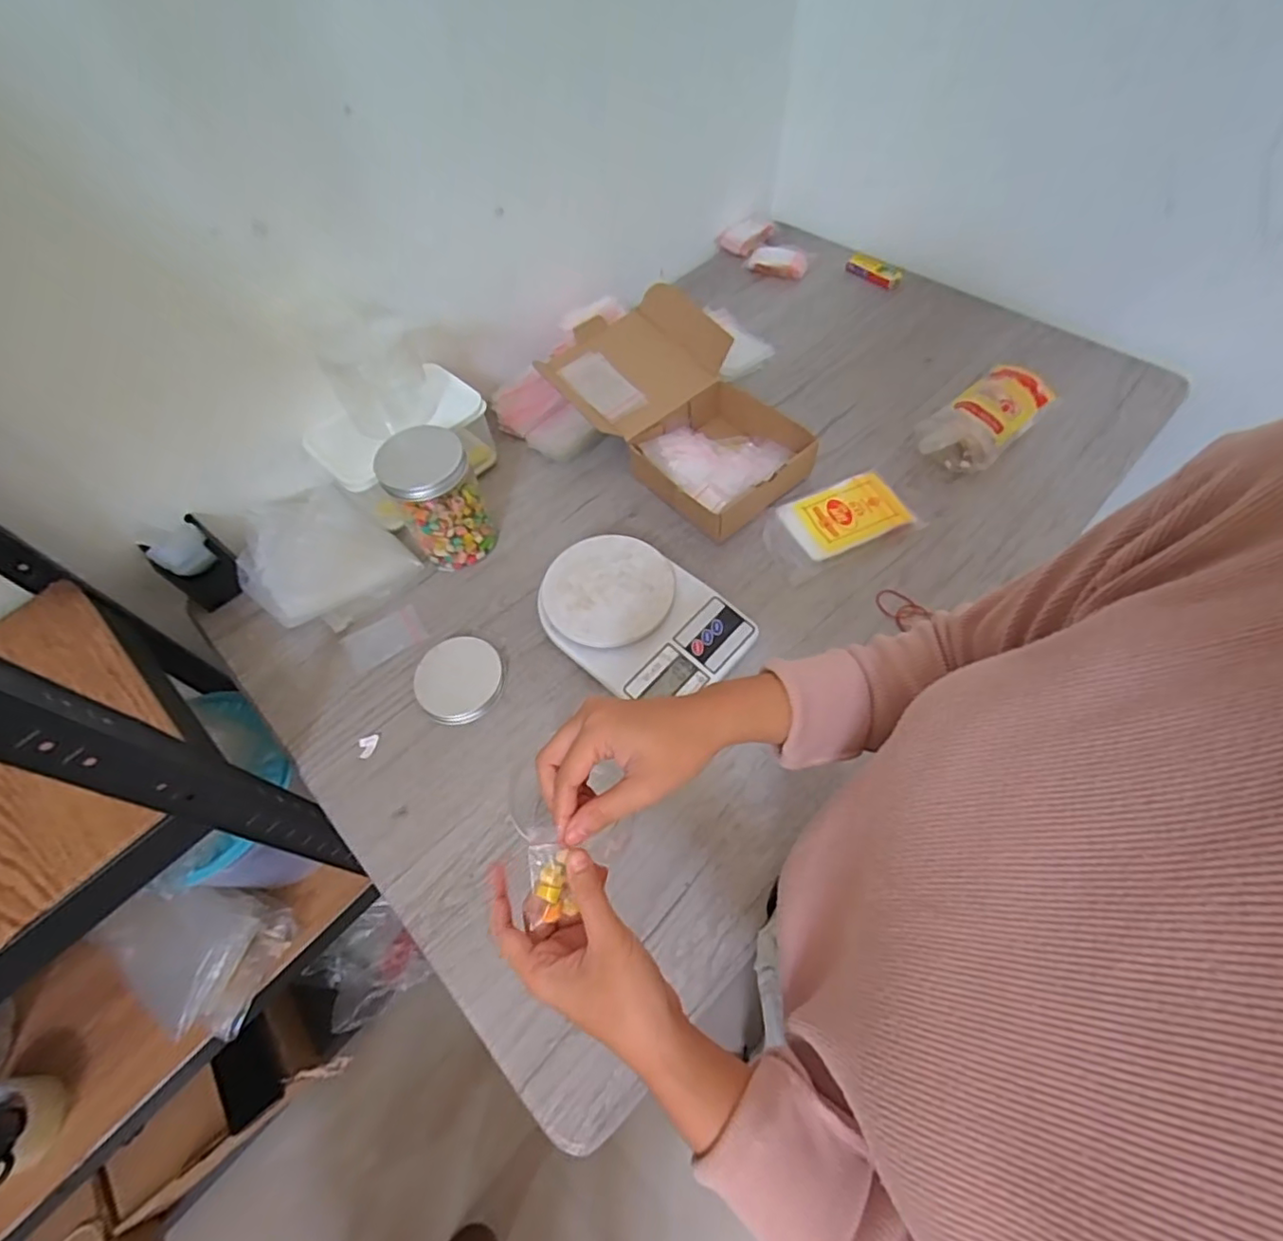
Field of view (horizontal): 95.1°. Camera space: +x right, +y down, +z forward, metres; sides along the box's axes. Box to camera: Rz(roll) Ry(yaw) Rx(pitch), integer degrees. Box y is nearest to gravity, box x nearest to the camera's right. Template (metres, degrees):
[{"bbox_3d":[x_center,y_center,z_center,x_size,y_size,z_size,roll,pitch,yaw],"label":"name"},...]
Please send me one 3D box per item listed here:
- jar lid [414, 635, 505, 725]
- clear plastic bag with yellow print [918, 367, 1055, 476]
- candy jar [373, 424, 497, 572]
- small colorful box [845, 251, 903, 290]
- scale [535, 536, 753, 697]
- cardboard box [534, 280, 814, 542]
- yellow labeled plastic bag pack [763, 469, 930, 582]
[{"bbox_3d":[-0.182,0.058,0.585,0.082,0.021,0.087,-2,59,3],"label":"jar lid"},{"bbox_3d":[0.413,-0.245,0.710,0.161,0.050,0.091,-40,65,-19],"label":"clear plastic bag with yellow print"},{"bbox_3d":[-0.216,-0.131,0.632,0.087,0.131,0.082,-2,59,3],"label":"candy jar"},{"bbox_3d":[0.361,-0.546,0.915,0.085,0.023,0.027,34,67,21],"label":"small colorful box"},{"bbox_3d":[-0.003,-0.004,0.594,0.205,0.038,0.145,33,66,21],"label":"scale"},{"bbox_3d":[0.052,-0.263,0.712,0.209,0.085,0.342,-40,65,-19],"label":"cardboard box"},{"bbox_3d":[0.220,-0.113,0.660,0.169,0.014,0.091,-24,61,-11],"label":"yellow labeled plastic bag pack"}]

